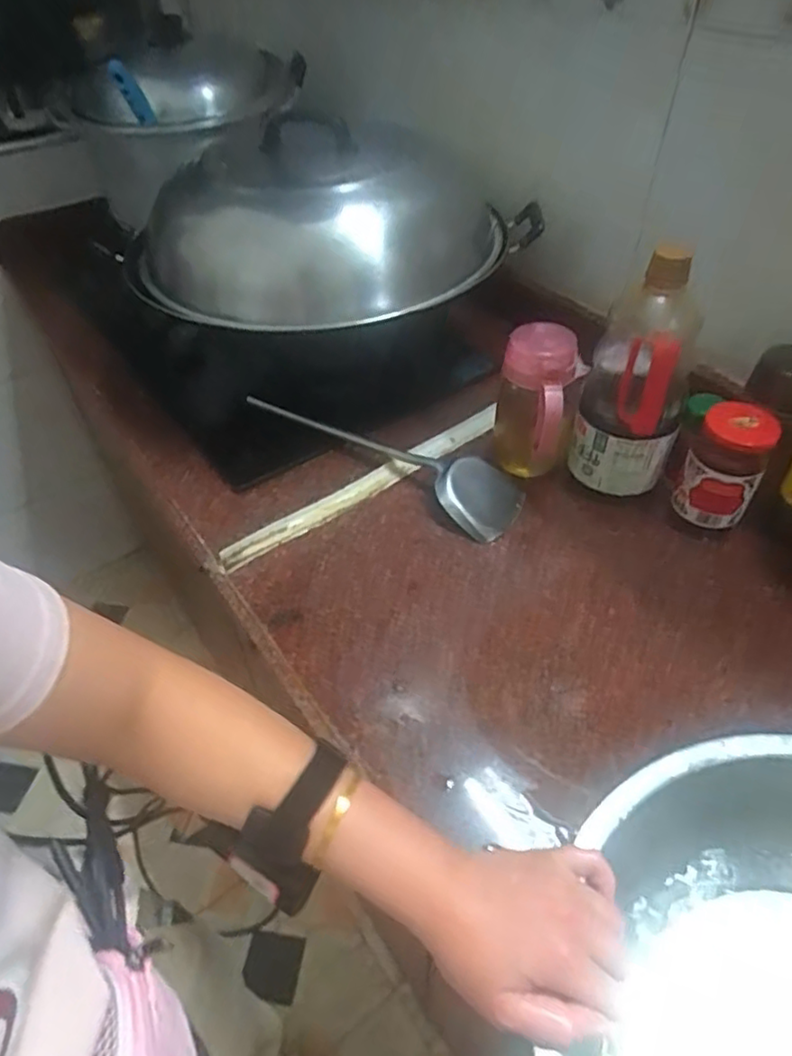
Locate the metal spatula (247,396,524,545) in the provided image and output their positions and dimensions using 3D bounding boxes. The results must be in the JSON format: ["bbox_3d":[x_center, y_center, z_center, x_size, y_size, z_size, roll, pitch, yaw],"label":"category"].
[{"bbox_3d":[-0.021,-0.102,0.749,0.378,0.039,0.095,30,54,26],"label":"metal spatula"}]

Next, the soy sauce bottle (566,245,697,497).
[{"bbox_3d":[0.242,-0.144,0.633,0.103,0.242,0.102,17,50,17],"label":"soy sauce bottle"}]

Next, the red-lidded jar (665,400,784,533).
[{"bbox_3d":[0.321,-0.056,0.631,0.073,0.124,0.069,5,47,6],"label":"red-lidded jar"}]

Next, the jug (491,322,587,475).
[{"bbox_3d":[0.150,-0.130,0.681,0.083,0.158,0.087,10,48,10],"label":"jug"}]

